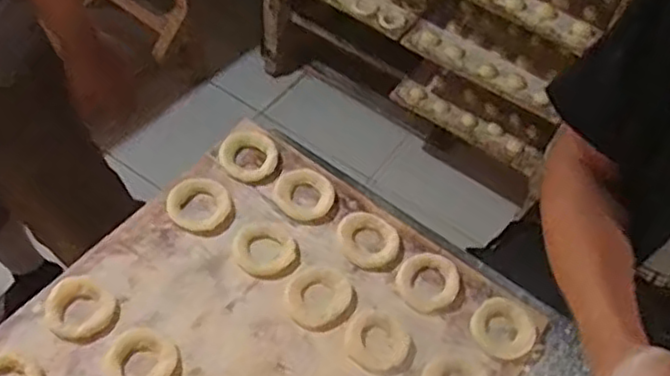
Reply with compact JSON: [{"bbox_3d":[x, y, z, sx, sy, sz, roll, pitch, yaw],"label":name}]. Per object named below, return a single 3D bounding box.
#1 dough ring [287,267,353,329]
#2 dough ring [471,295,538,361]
[{"bbox_3d":[-0.018,0.114,0.723,0.062,0.011,0.068,3,53,-4],"label":"dough ring"},{"bbox_3d":[0.174,0.144,0.712,0.062,0.012,0.060,3,53,-4],"label":"dough ring"}]

